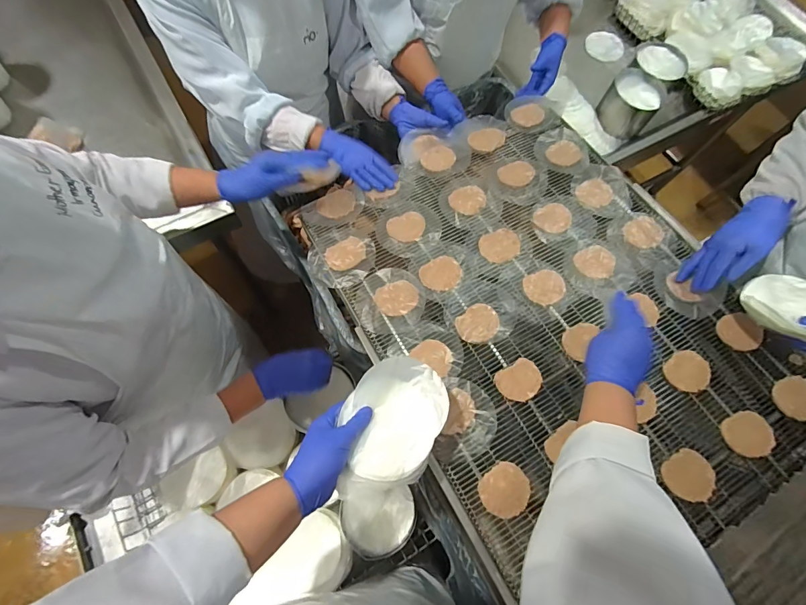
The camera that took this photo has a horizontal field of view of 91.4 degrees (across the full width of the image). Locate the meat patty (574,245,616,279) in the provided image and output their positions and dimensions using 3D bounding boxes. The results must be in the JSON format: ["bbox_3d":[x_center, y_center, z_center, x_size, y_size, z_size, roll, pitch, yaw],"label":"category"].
[{"bbox_3d":[0.348,-0.072,0.706,0.070,0.004,0.062,-25,69,-13],"label":"meat patty"}]

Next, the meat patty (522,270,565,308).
[{"bbox_3d":[0.249,-0.027,0.687,0.074,0.004,0.063,-22,68,-12],"label":"meat patty"}]

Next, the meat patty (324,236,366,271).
[{"bbox_3d":[-0.101,-0.086,0.708,0.072,0.007,0.054,-33,71,-16],"label":"meat patty"}]

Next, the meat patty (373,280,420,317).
[{"bbox_3d":[-0.009,-0.007,0.673,0.072,0.005,0.060,-14,67,-9],"label":"meat patty"}]

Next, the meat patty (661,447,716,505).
[{"bbox_3d":[0.409,0.248,0.560,0.068,0.015,0.063,-31,71,-15],"label":"meat patty"}]

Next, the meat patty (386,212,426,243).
[{"bbox_3d":[0.007,-0.139,0.730,0.069,0.011,0.056,-14,67,-9],"label":"meat patty"}]

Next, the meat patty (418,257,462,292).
[{"bbox_3d":[0.068,-0.050,0.694,0.071,0.005,0.061,-35,72,-17],"label":"meat patty"}]

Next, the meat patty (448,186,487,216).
[{"bbox_3d":[0.127,-0.200,0.763,0.070,0.004,0.065,-34,72,-16],"label":"meat patty"}]

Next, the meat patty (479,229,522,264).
[{"bbox_3d":[0.179,-0.105,0.720,0.078,0.004,0.062,-21,68,-12],"label":"meat patty"}]

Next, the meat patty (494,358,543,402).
[{"bbox_3d":[0.183,0.123,0.615,0.070,0.011,0.056,-27,70,-14],"label":"meat patty"}]

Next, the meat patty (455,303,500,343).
[{"bbox_3d":[0.127,0.035,0.656,0.072,0.011,0.063,-41,74,-18],"label":"meat patty"}]

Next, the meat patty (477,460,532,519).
[{"bbox_3d":[0.144,0.263,0.552,0.069,0.014,0.062,-38,73,-17],"label":"meat patty"}]

